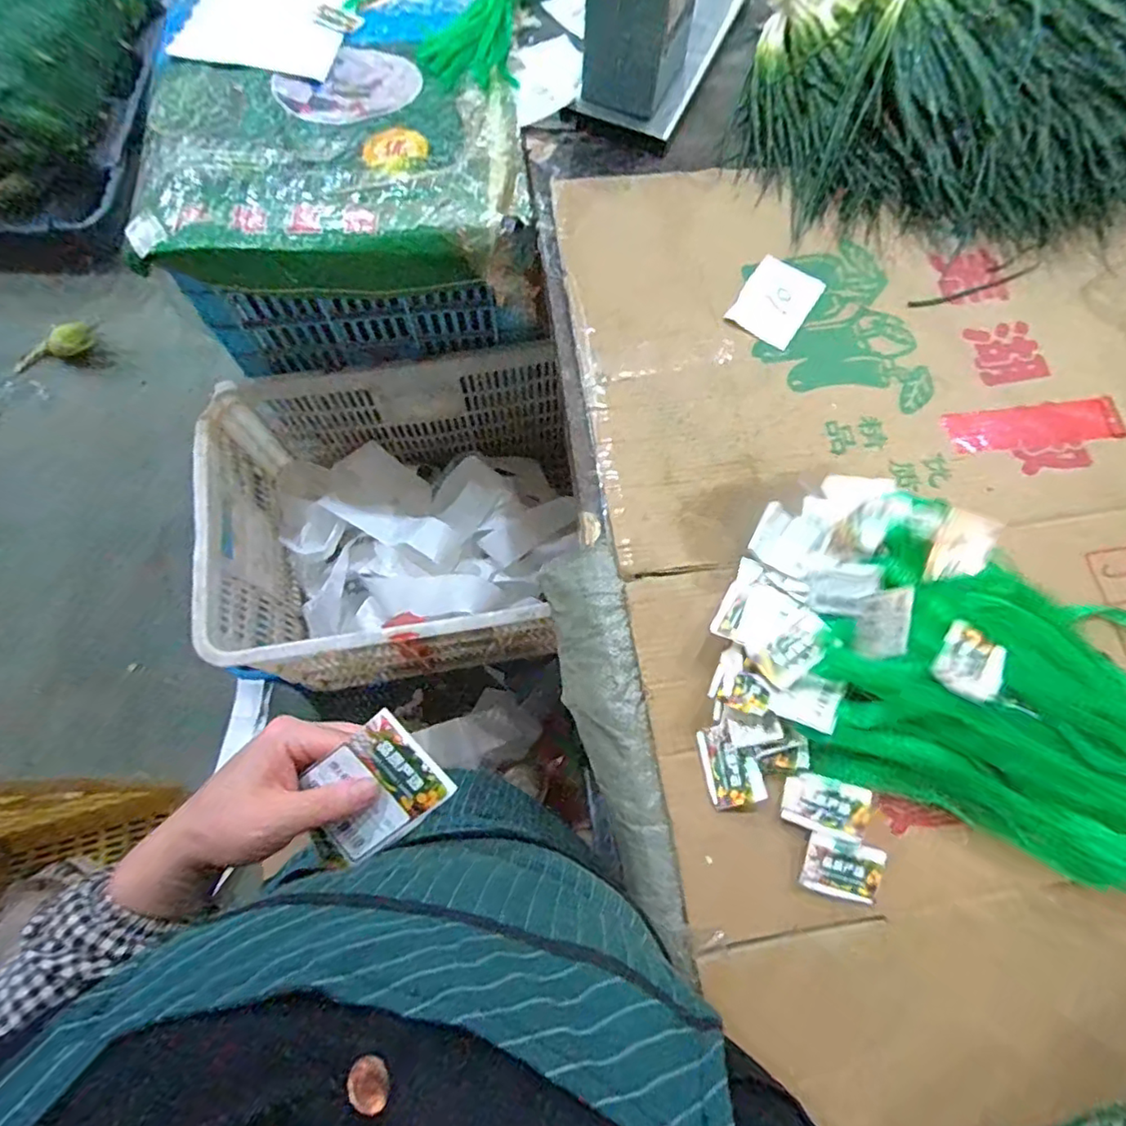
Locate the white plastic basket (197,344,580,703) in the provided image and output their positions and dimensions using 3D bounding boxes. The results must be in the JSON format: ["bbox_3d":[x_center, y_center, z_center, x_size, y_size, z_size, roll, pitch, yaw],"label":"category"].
[{"bbox_3d":[-0.249,-0.059,0.961,0.487,0.302,0.416,-10,72,-4],"label":"white plastic basket"}]

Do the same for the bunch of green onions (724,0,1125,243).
[{"bbox_3d":[0.473,-0.597,0.693,0.505,0.108,0.466,4,73,2],"label":"bunch of green onions"}]

